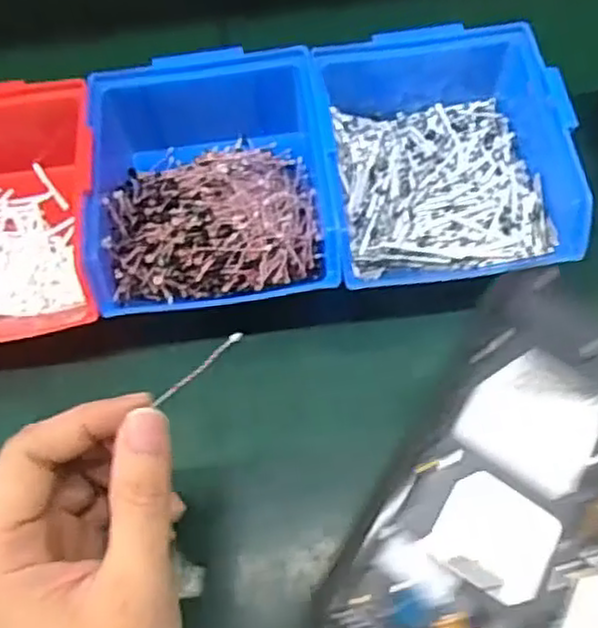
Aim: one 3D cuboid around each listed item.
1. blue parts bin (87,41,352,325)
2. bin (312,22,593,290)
[{"bbox_3d":[-0.045,-0.068,0.390,0.119,0.075,0.142,-7,63,-1],"label":"blue parts bin"},{"bbox_3d":[0.077,-0.085,0.399,0.121,0.076,0.143,-7,63,-1],"label":"bin"}]

